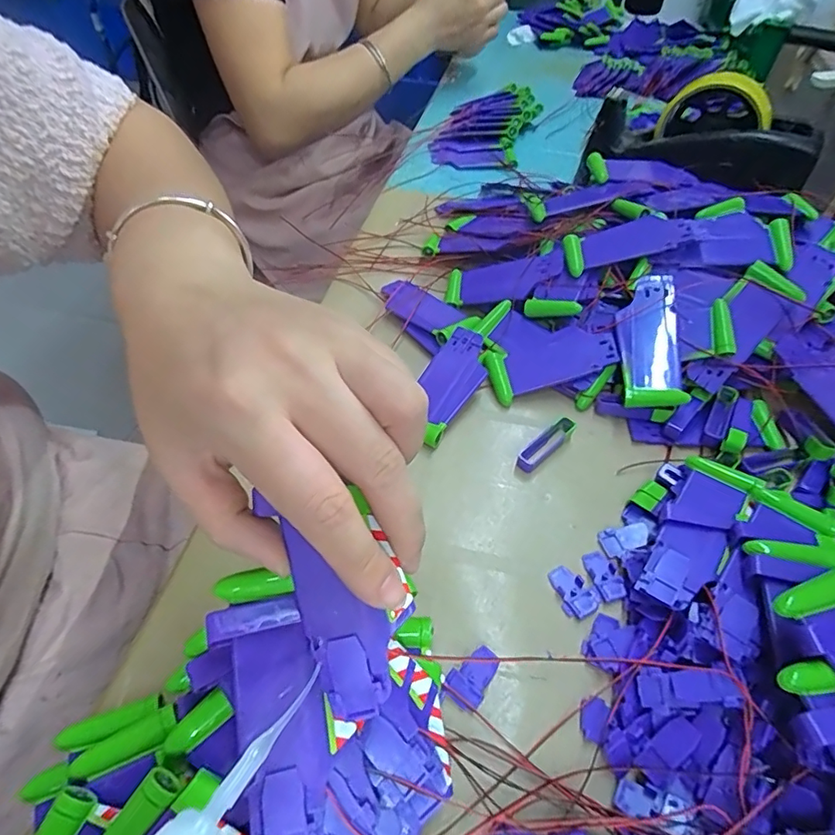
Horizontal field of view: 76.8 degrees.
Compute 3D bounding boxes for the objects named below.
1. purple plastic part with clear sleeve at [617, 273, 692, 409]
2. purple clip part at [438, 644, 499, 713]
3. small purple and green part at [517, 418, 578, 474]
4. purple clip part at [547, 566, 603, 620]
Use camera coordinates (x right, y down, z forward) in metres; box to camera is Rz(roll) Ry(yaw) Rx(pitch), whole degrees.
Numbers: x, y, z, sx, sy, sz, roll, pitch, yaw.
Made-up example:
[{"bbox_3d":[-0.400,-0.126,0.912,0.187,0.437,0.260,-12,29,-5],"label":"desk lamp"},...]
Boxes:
[{"bbox_3d":[0.148,-0.049,0.333,0.038,0.015,0.088,6,72,3],"label":"purple plastic part with clear sleeve"},{"bbox_3d":[0.024,0.116,0.237,0.017,0.006,0.027,27,55,18],"label":"purple clip part"},{"bbox_3d":[0.079,0.017,0.322,0.013,0.010,0.047,38,59,25],"label":"small purple and green part"},{"bbox_3d":[0.078,0.088,0.265,0.018,0.004,0.027,-36,61,-27],"label":"purple clip part"}]

